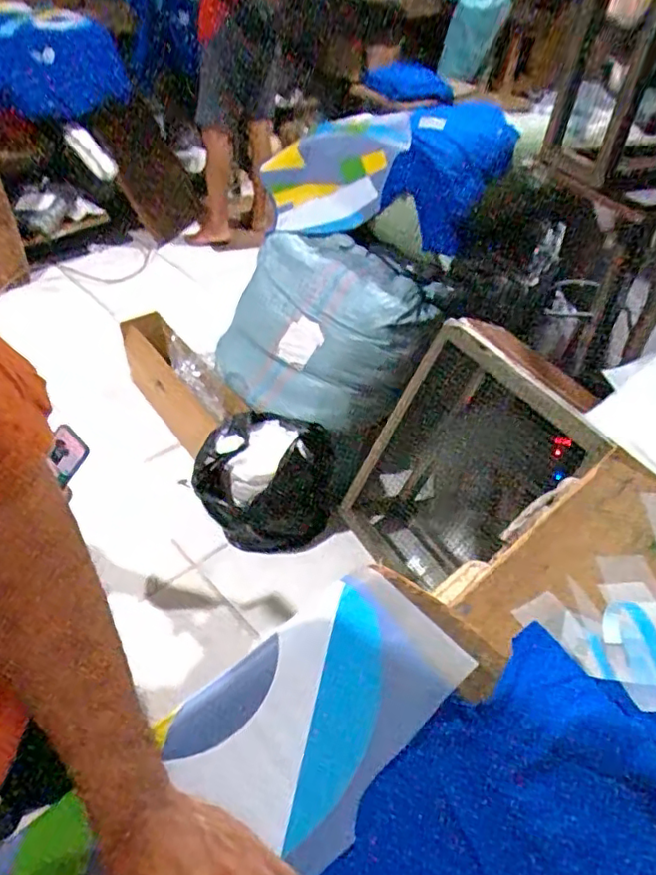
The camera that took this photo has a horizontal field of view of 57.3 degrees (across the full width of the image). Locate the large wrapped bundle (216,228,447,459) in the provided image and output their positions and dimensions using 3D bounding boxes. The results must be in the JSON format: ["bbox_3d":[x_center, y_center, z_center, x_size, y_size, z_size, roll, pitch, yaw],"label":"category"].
[{"bbox_3d":[0.002,-0.280,1.584,0.562,0.363,0.335,28,48,22],"label":"large wrapped bundle"}]

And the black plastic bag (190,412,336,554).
[{"bbox_3d":[-0.156,0.120,1.581,0.338,0.272,0.292,7,44,2],"label":"black plastic bag"}]

